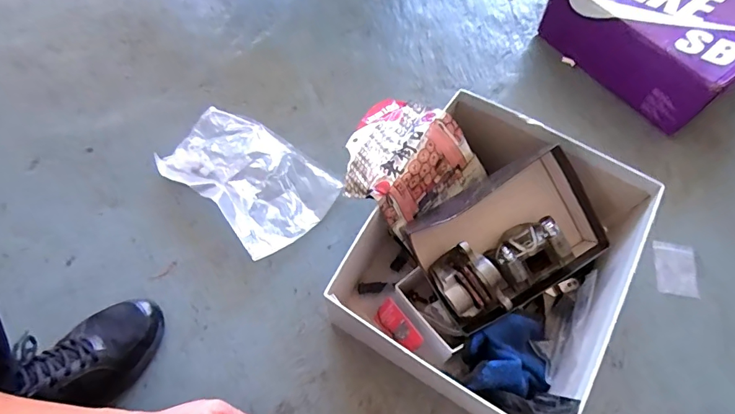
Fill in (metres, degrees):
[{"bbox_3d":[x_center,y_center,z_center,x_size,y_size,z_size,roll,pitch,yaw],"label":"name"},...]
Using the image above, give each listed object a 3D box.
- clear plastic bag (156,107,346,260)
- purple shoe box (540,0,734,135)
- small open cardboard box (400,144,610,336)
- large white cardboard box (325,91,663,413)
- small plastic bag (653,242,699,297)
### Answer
[{"bbox_3d":[-0.185,-0.051,0.686,0.250,0.063,0.166,39,70,15],"label":"clear plastic bag"},{"bbox_3d":[0.508,-0.314,0.784,0.229,0.124,0.303,-37,71,-16],"label":"purple shoe box"},{"bbox_3d":[0.178,0.041,0.567,0.231,0.076,0.166,-26,86,-4],"label":"small open cardboard box"},{"bbox_3d":[0.154,0.067,0.587,0.299,0.154,0.343,30,68,12],"label":"large white cardboard box"},{"bbox_3d":[0.463,0.093,0.667,0.059,0.008,0.080,9,65,3],"label":"small plastic bag"}]

